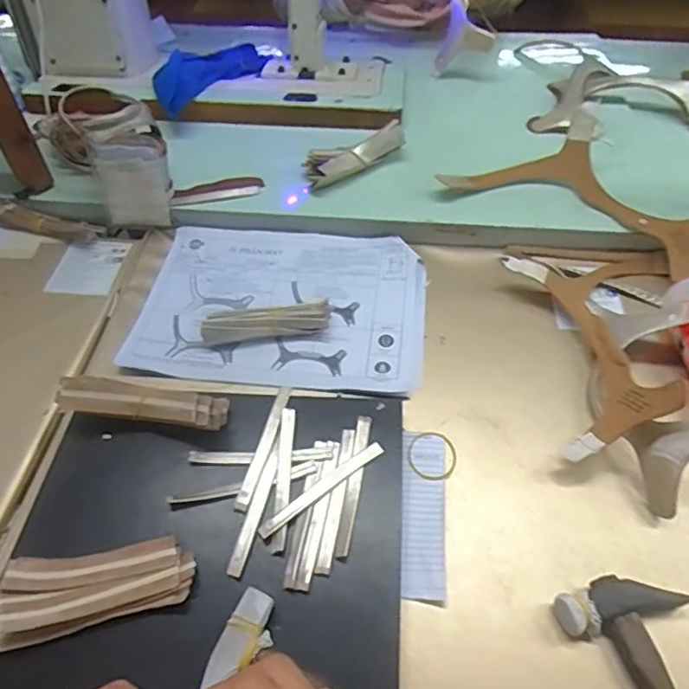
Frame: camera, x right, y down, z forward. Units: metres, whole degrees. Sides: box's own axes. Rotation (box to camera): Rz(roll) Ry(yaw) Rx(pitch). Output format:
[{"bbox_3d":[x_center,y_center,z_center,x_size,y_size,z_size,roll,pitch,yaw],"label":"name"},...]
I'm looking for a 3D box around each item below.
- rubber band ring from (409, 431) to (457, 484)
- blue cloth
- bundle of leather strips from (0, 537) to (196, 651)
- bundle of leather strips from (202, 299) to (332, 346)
[{"bbox_3d":[0.080,0.100,0.495,0.044,0.004,0.048,4,53,-5],"label":"rubber band ring"},{"bbox_3d":[-0.202,-0.413,0.830,0.070,0.051,0.238,28,59,21],"label":"blue cloth"},{"bbox_3d":[-0.182,0.176,0.406,0.133,0.021,0.056,-13,54,-8],"label":"bundle of leather strips"},{"bbox_3d":[-0.081,-0.026,0.579,0.131,0.036,0.032,-9,53,-5],"label":"bundle of leather strips"}]

